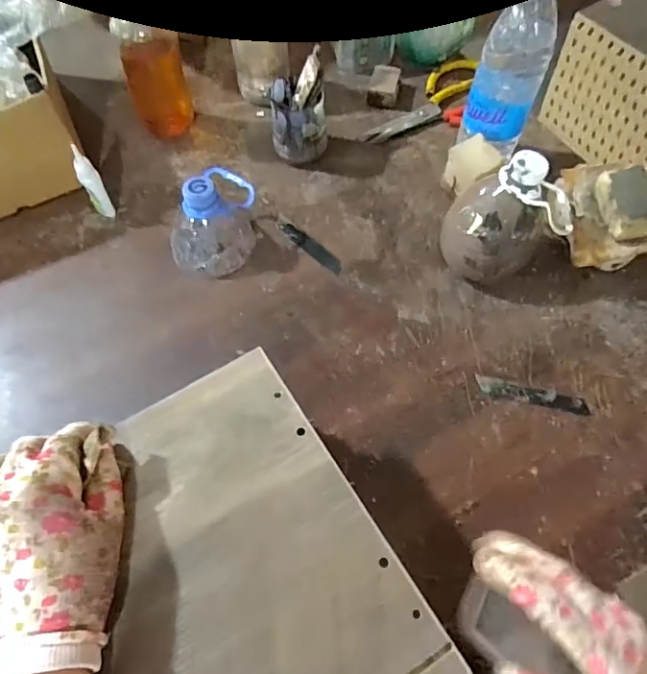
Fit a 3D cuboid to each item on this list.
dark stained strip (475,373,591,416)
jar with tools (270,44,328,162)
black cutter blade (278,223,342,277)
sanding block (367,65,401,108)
[{"bbox_3d":[0.191,0.054,0.491,0.099,0.004,0.019,12,64,8],"label":"dark stained strip"},{"bbox_3d":[-0.029,-0.255,0.614,0.064,0.094,0.074,0,62,1],"label":"jar with tools"},{"bbox_3d":[-0.014,-0.099,0.582,0.091,0.004,0.017,40,70,20],"label":"black cutter blade"},{"bbox_3d":[0.077,-0.321,0.685,0.037,0.026,0.049,12,63,8],"label":"sanding block"}]

